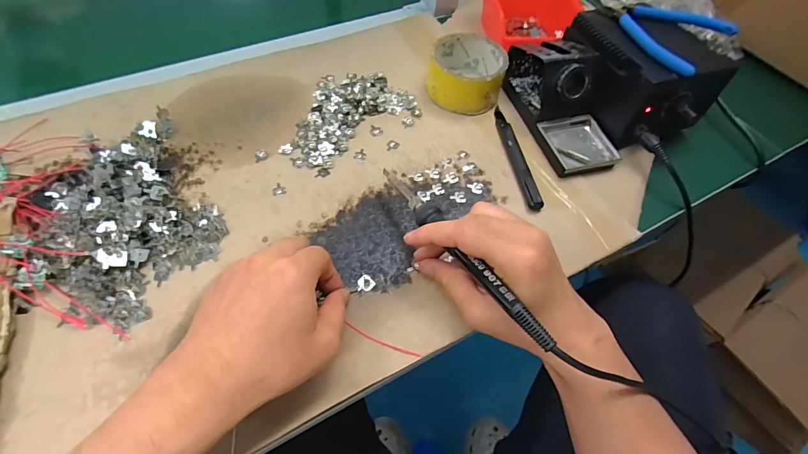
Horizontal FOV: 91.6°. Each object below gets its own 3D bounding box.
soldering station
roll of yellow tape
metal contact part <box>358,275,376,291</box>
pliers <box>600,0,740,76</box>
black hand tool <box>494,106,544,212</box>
[{"bbox_3d":[0.232,-0.161,0.429,0.190,0.092,0.161,-12,59,-12],"label":"soldering station"},{"bbox_3d":[0.073,-0.176,0.454,0.083,0.047,0.086,2,57,-3],"label":"roll of yellow tape"},{"bbox_3d":[-0.032,0.048,0.335,0.014,0.005,0.013,-2,58,-5],"label":"metal contact part"},{"bbox_3d":[0.264,-0.214,0.418,0.118,0.017,0.131,-38,67,-24],"label":"pliers"},{"bbox_3d":[0.119,-0.079,0.419,0.016,0.010,0.144,-4,58,-7],"label":"black hand tool"}]

